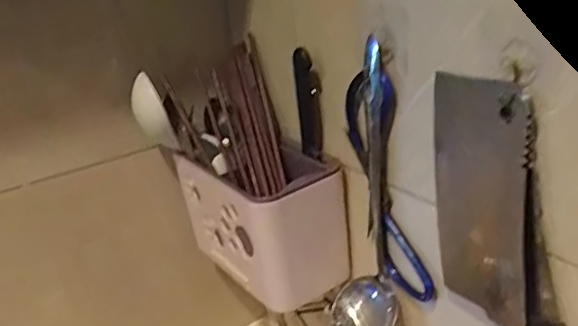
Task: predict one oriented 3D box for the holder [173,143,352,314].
[{"bbox_3d":[-0.028,0.054,0.600,0.094,0.130,0.174,-20,26,-29],"label":"holder"}]

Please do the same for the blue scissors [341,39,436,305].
[{"bbox_3d":[0.081,0.008,0.488,0.024,0.210,0.096,-13,23,-15],"label":"blue scissors"}]

